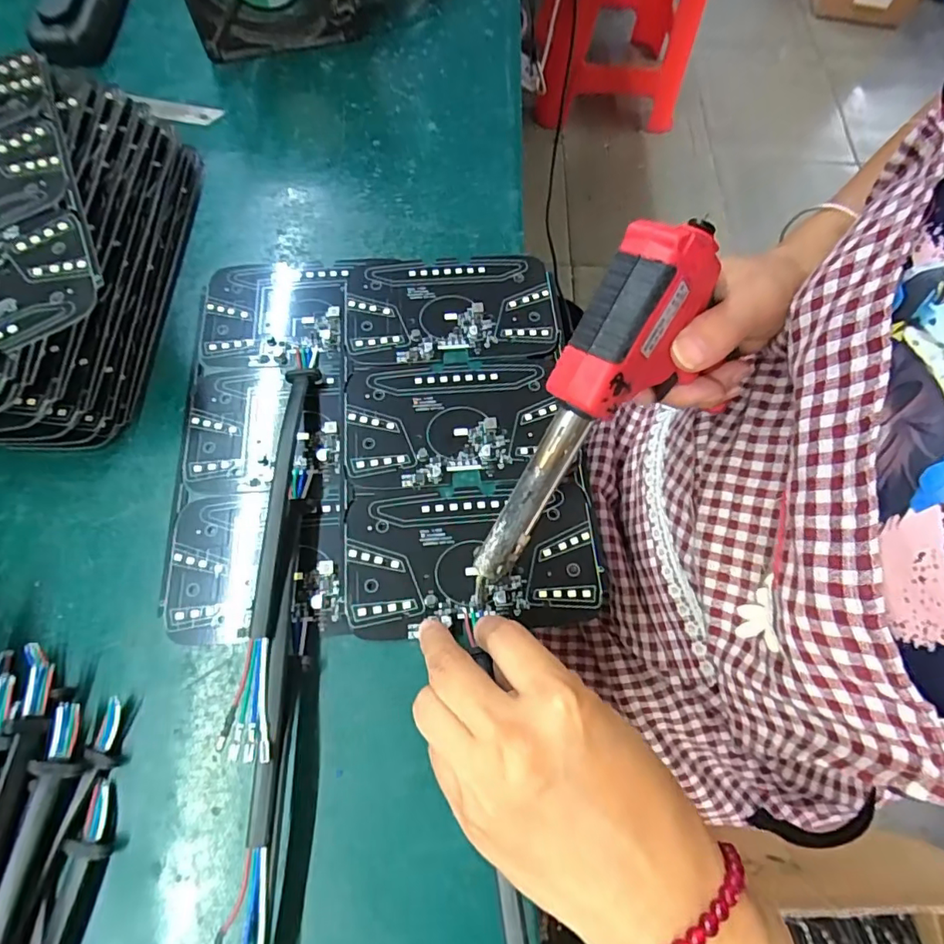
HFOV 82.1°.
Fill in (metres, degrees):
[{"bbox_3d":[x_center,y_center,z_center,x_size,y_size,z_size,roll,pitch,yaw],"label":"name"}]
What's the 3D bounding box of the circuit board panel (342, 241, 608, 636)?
[{"bbox_3d":[-0.008,-0.031,0.313,0.129,0.004,0.233,-5,69,-3],"label":"circuit board panel"}]

